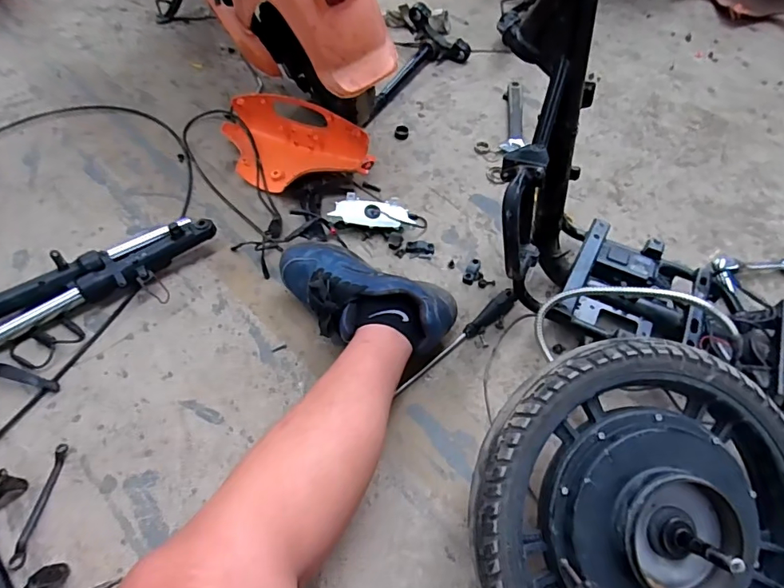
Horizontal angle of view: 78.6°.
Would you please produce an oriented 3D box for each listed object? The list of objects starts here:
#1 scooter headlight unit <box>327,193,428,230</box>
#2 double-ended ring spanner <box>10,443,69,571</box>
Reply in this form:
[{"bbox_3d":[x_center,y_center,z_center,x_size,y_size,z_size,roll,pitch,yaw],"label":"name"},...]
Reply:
[{"bbox_3d":[-0.023,-0.142,0.865,0.172,0.035,0.063,6,57,1],"label":"scooter headlight unit"},{"bbox_3d":[-0.424,0.252,0.579,0.017,0.011,0.138,2,57,-2],"label":"double-ended ring spanner"}]

